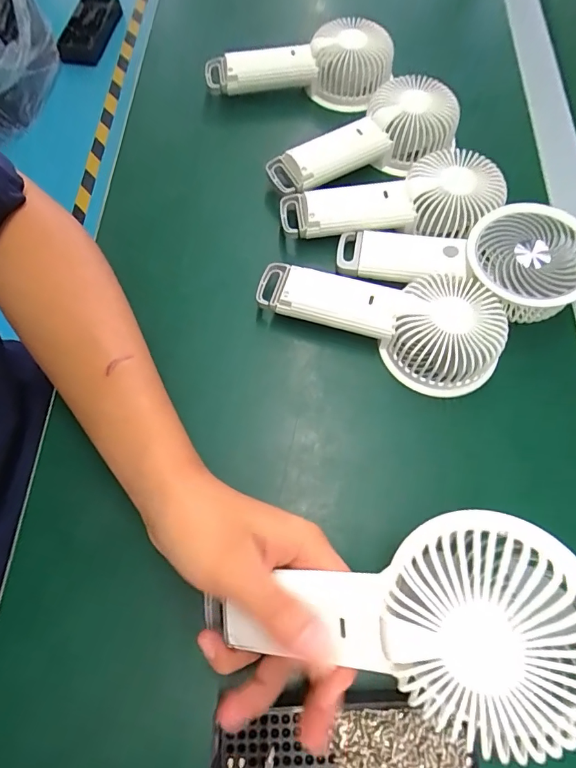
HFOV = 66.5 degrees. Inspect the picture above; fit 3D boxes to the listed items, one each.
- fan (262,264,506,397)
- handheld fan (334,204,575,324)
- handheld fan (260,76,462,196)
[{"bbox_3d":[0.069,-0.058,0.330,0.183,0.041,0.081,25,70,11],"label":"fan"},{"bbox_3d":[0.134,-0.097,0.337,0.186,0.035,0.080,9,68,5],"label":"handheld fan"},{"bbox_3d":[0.065,-0.217,0.391,0.178,0.042,0.079,-26,70,-10],"label":"handheld fan"}]

